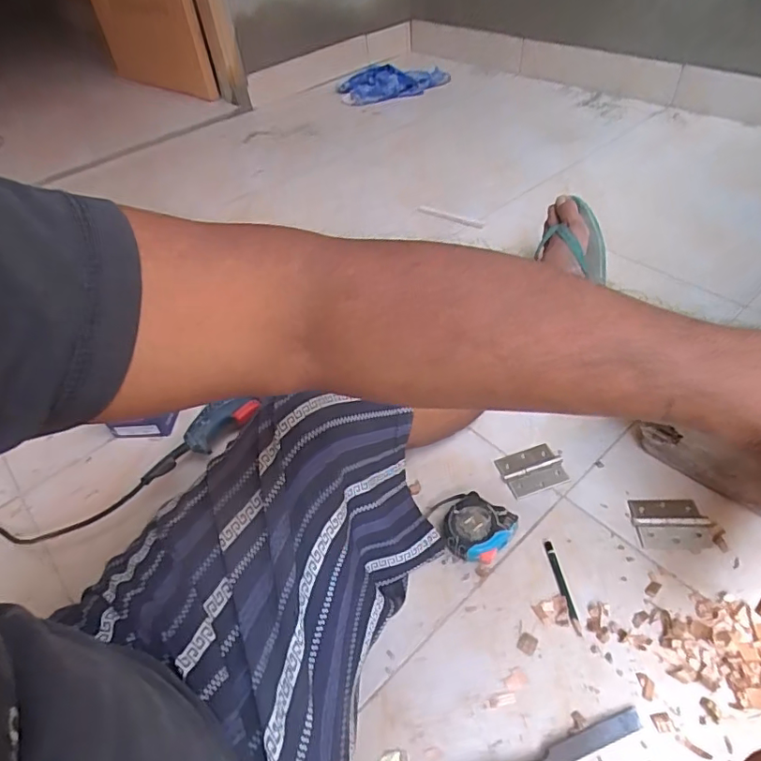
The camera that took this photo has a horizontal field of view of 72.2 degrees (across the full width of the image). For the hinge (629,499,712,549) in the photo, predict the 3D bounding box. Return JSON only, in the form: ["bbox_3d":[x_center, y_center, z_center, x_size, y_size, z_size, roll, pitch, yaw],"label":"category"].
[{"bbox_3d":[0.327,0.161,0.588,0.077,0.005,0.059,-1,48,4],"label":"hinge"}]

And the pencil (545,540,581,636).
[{"bbox_3d":[0.193,0.218,0.554,0.010,0.005,0.096,-7,48,-1],"label":"pencil"}]

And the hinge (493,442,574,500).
[{"bbox_3d":[0.190,0.112,0.655,0.076,0.007,0.061,-15,48,-8],"label":"hinge"}]

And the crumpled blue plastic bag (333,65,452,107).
[{"bbox_3d":[0.037,-0.921,1.602,0.348,0.066,0.127,-4,46,3],"label":"crumpled blue plastic bag"}]

